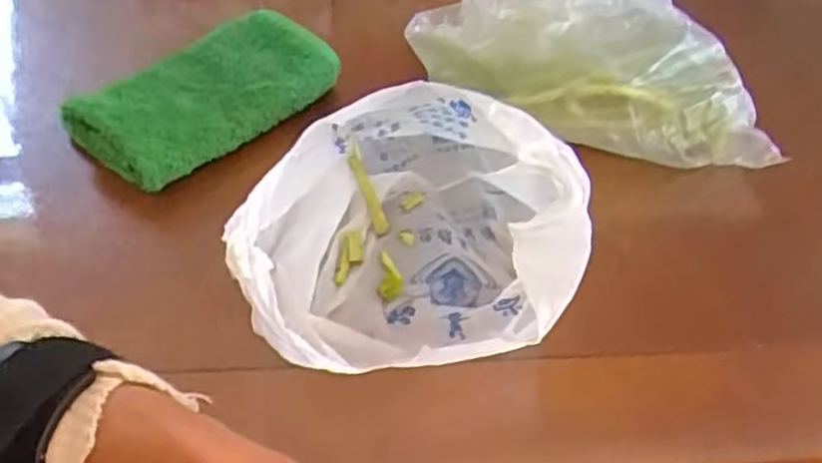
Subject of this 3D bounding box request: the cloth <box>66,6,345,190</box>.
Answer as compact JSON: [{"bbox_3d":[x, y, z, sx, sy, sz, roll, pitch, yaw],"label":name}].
[{"bbox_3d":[-0.151,-0.105,0.555,0.098,0.040,0.191,32,49,27],"label":"cloth"}]

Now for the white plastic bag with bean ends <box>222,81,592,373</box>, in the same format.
[{"bbox_3d":[-0.003,-0.022,0.422,0.167,0.127,0.208,0,43,-5],"label":"white plastic bag with bean ends"}]

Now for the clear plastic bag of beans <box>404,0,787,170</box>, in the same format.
[{"bbox_3d":[0.151,-0.141,0.581,0.273,0.091,0.166,23,46,18],"label":"clear plastic bag of beans"}]

